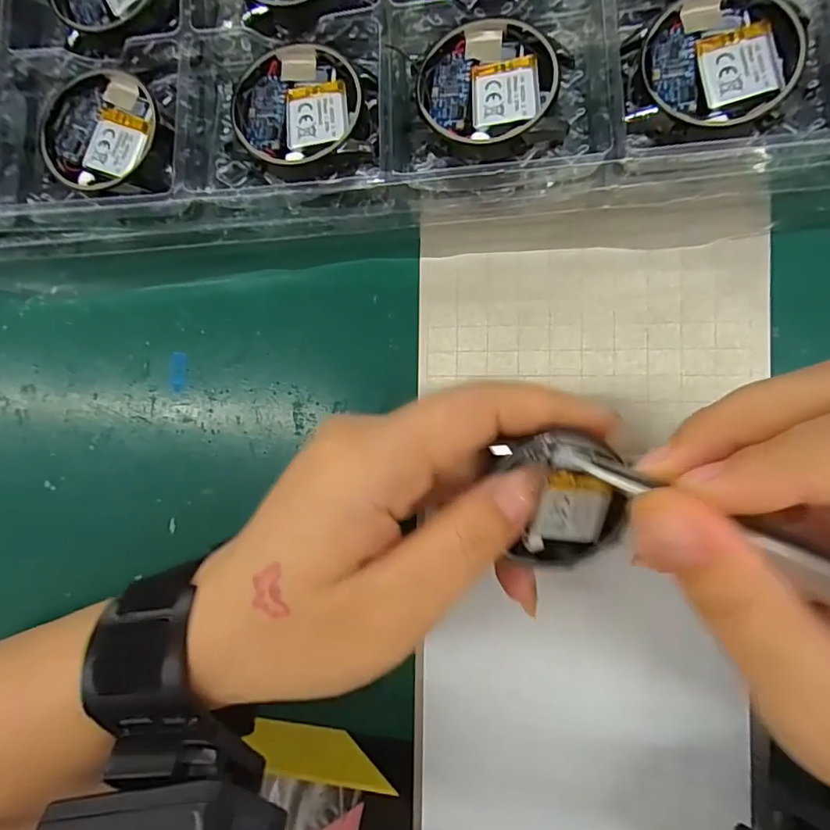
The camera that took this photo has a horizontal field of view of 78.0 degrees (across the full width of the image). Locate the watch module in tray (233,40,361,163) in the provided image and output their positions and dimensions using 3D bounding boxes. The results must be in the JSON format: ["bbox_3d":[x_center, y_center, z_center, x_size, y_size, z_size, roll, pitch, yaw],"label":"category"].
[{"bbox_3d":[-0.041,-0.108,0.176,0.042,0.010,0.042,-14,88,8],"label":"watch module in tray"}]

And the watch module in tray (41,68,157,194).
[{"bbox_3d":[-0.113,-0.102,0.184,0.043,0.007,0.043,31,94,7],"label":"watch module in tray"}]

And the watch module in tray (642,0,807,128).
[{"bbox_3d":[0.094,-0.110,0.158,0.040,0.011,0.043,-35,85,6],"label":"watch module in tray"}]

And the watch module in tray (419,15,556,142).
[{"bbox_3d":[0.023,-0.109,0.168,0.043,0.013,0.041,4,90,8],"label":"watch module in tray"}]

